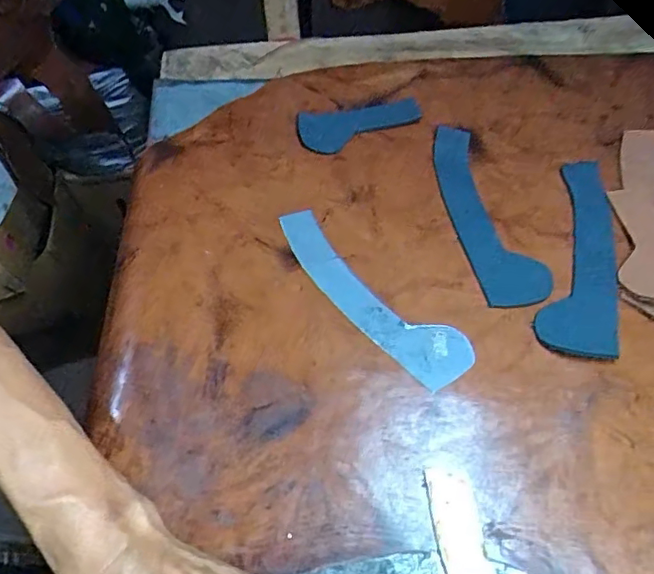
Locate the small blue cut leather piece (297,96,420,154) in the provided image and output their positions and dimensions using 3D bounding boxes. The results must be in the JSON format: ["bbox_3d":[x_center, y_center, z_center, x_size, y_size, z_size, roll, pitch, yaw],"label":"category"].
[{"bbox_3d":[0.033,-0.160,0.559,0.121,0.009,0.044,-11,72,-8],"label":"small blue cut leather piece"}]

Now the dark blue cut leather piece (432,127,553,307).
[{"bbox_3d":[0.133,-0.068,0.500,0.054,0.009,0.205,-11,57,-6],"label":"dark blue cut leather piece"}]

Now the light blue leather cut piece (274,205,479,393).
[{"bbox_3d":[0.028,0.004,0.448,0.050,0.004,0.195,-39,64,-21],"label":"light blue leather cut piece"}]

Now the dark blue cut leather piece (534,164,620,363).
[{"bbox_3d":[0.212,-0.031,0.467,0.055,0.008,0.204,13,54,15],"label":"dark blue cut leather piece"}]

